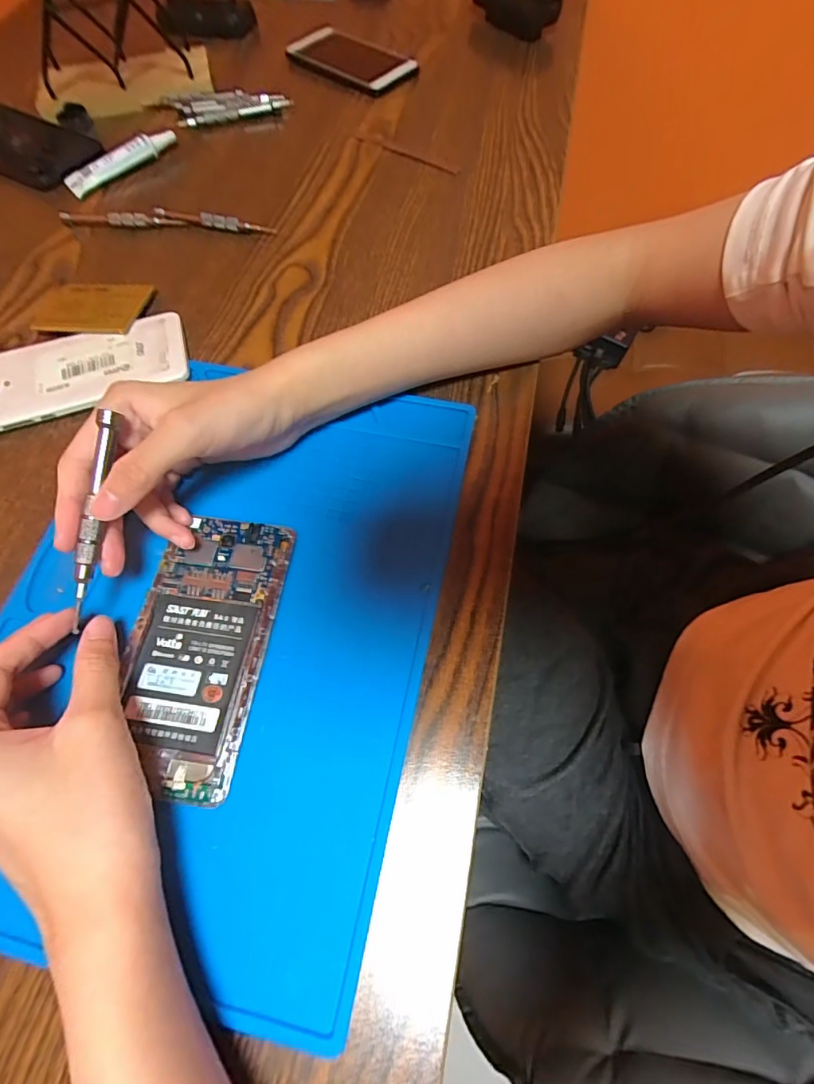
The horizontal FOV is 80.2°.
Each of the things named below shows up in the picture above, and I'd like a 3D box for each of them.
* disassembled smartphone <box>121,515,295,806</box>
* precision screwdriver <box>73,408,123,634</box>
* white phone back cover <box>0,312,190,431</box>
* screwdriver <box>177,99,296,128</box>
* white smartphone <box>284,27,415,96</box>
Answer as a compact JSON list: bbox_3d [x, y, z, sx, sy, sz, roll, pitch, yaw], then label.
[{"bbox_3d":[-0.106,0.053,0.249,0.069,0.005,0.139,3,66,3],"label":"disassembled smartphone"},{"bbox_3d":[-0.150,-0.011,0.231,0.009,0.008,0.099,7,86,5],"label":"precision screwdriver"},{"bbox_3d":[-0.225,-0.119,0.332,0.142,0.011,0.071,-20,66,-8],"label":"white phone back cover"},{"bbox_3d":[-0.166,-0.416,0.470,0.109,0.012,0.009,-12,65,-4],"label":"screwdriver"},{"bbox_3d":[-0.057,-0.504,0.503,0.128,0.013,0.068,40,72,18],"label":"white smartphone"}]

